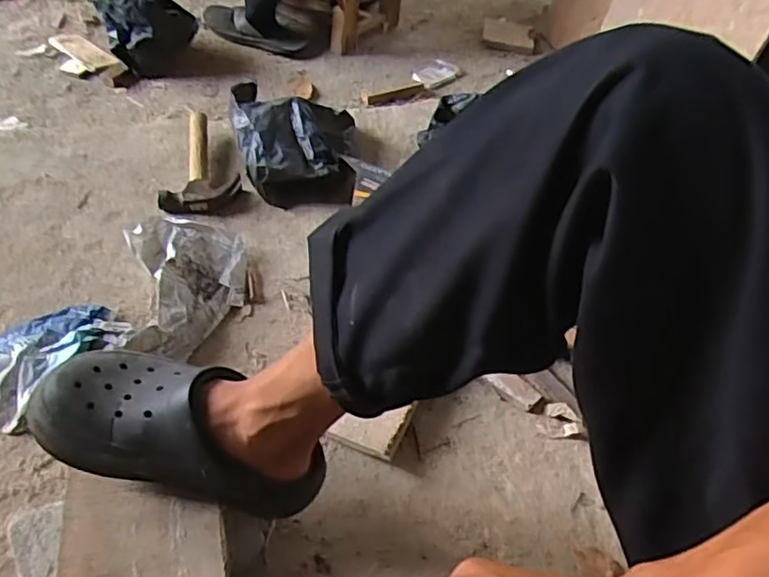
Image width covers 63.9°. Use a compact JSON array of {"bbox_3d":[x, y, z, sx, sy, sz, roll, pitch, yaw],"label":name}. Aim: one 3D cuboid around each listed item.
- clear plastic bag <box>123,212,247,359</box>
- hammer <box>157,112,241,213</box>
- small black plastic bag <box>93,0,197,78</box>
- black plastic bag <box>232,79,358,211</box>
[{"bbox_3d":[-0.265,-0.014,0.850,0.155,0.054,0.240,-12,51,-14],"label":"clear plastic bag"},{"bbox_3d":[-0.318,-0.206,1.020,0.126,0.061,0.201,-14,52,-16],"label":"hammer"},{"bbox_3d":[-0.465,-0.523,1.218,0.175,0.161,0.095,-11,51,-13],"label":"small black plastic bag"},{"bbox_3d":[-0.151,-0.237,1.026,0.197,0.115,0.199,-1,49,-5],"label":"black plastic bag"}]

